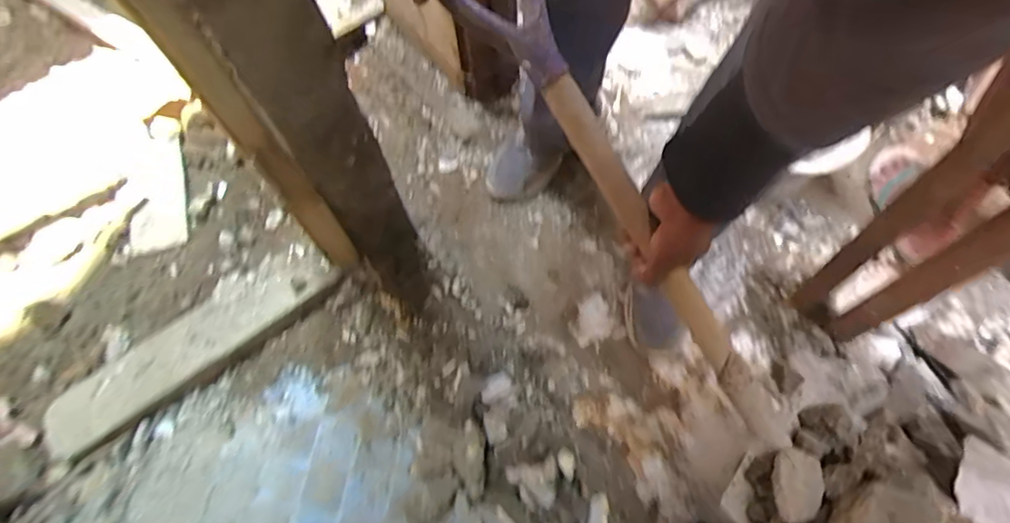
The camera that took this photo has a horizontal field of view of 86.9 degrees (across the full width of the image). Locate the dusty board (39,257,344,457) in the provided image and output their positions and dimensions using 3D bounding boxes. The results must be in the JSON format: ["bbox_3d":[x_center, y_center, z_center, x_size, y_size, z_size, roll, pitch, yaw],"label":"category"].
[{"bbox_3d":[-0.521,0.124,0.885,0.483,0.045,0.116,-38,69,-14],"label":"dusty board"}]

